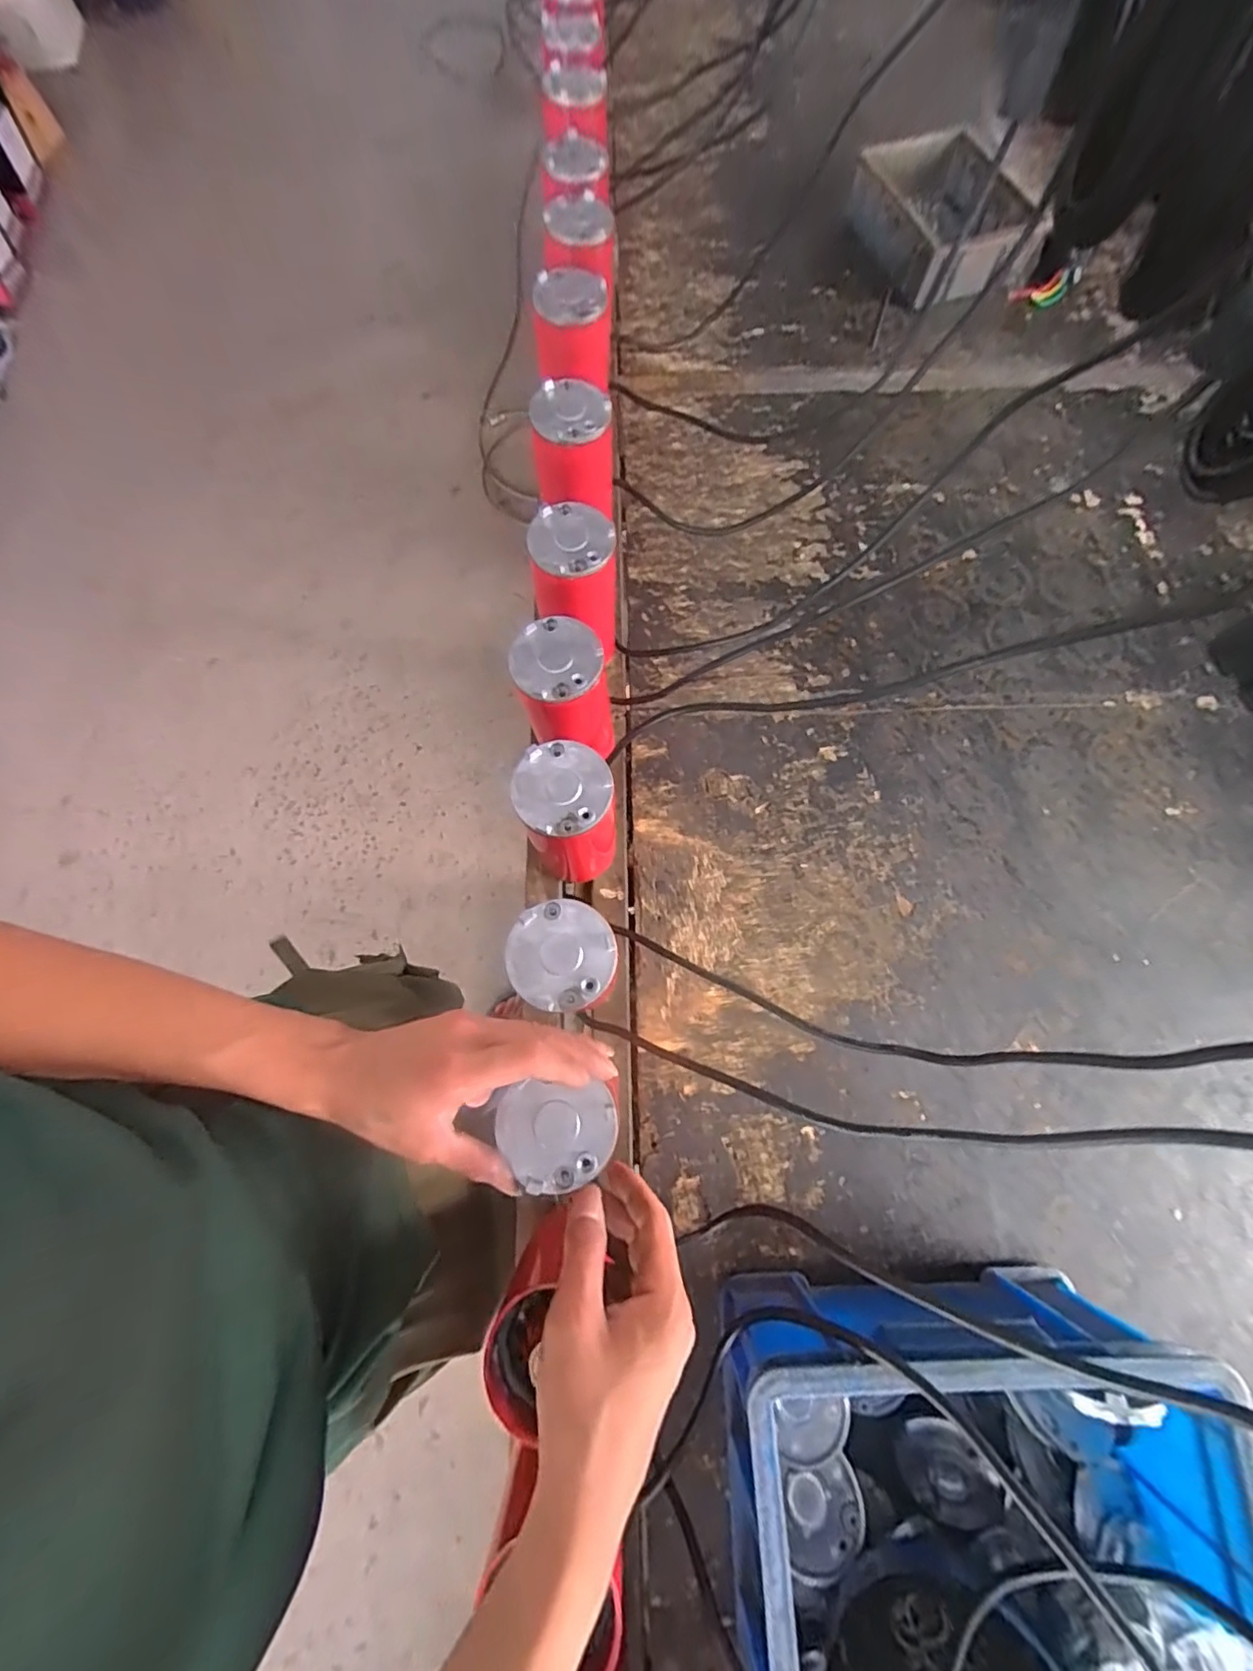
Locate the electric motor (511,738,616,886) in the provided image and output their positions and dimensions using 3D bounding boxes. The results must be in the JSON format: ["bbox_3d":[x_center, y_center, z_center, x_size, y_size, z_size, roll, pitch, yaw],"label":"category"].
[{"bbox_3d":[-0.049,-0.007,0.502,0.079,0.174,0.078,0,73,0],"label":"electric motor"}]

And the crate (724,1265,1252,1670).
[{"bbox_3d":[0.220,0.524,0.344,0.287,0.163,0.402,0,73,-1],"label":"crate"}]

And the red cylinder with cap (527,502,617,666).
[{"bbox_3d":[-0.050,-0.229,0.568,0.079,0.178,0.071,-13,73,-3],"label":"red cylinder with cap"}]

